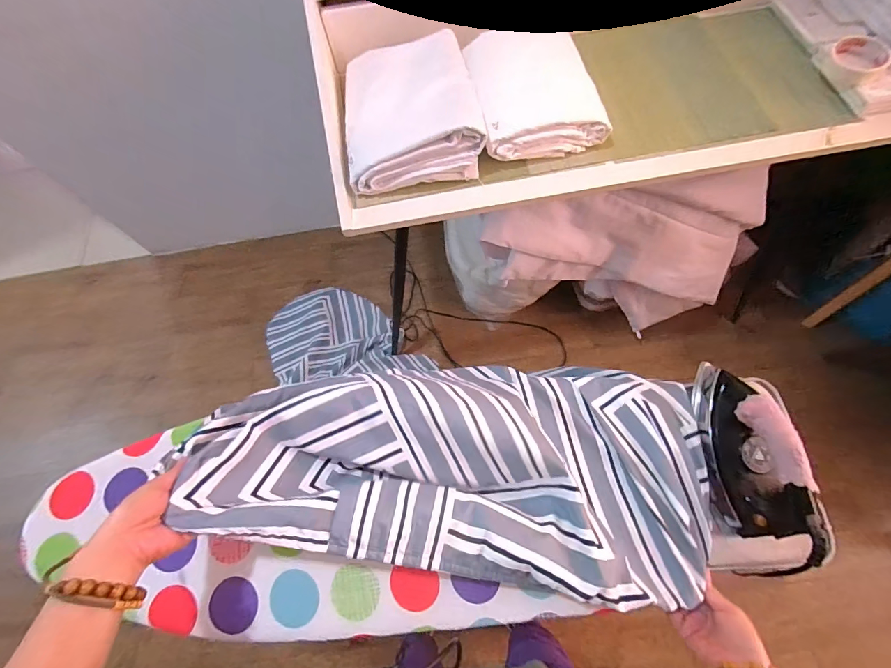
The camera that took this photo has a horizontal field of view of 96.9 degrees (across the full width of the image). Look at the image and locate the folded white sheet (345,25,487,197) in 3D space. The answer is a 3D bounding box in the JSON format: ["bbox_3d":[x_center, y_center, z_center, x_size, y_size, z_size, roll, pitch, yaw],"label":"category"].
[{"bbox_3d":[-0.064,-0.393,0.689,0.231,0.070,0.283,-9,67,0],"label":"folded white sheet"}]

